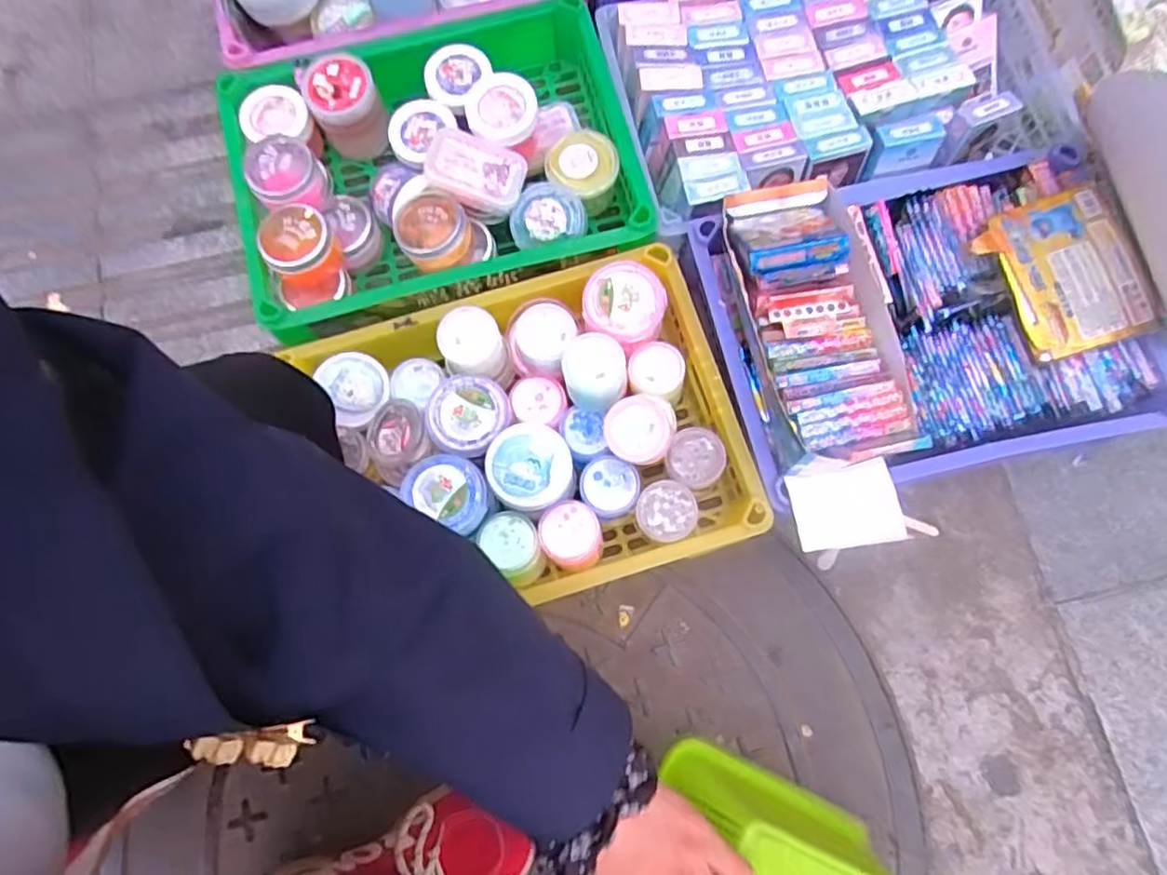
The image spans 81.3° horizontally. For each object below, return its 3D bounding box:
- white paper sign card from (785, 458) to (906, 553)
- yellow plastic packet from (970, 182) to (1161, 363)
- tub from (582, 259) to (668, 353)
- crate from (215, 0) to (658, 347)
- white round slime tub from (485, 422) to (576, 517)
[{"bbox_3d":[0.220,0.059,0.572,0.083,0.004,0.068,-13,66,11],"label":"white paper sign card"},{"bbox_3d":[0.443,-0.150,0.631,0.132,0.034,0.148,-17,76,-3],"label":"yellow plastic packet"},{"bbox_3d":[0.037,-0.118,0.623,0.073,0.043,0.070,0,76,1],"label":"tub"},{"bbox_3d":[-0.150,-0.280,0.708,0.405,0.092,0.296,-13,78,-3],"label":"crate"},{"bbox_3d":[-0.045,0.027,0.581,0.070,0.033,0.070,0,76,1],"label":"white round slime tub"}]

